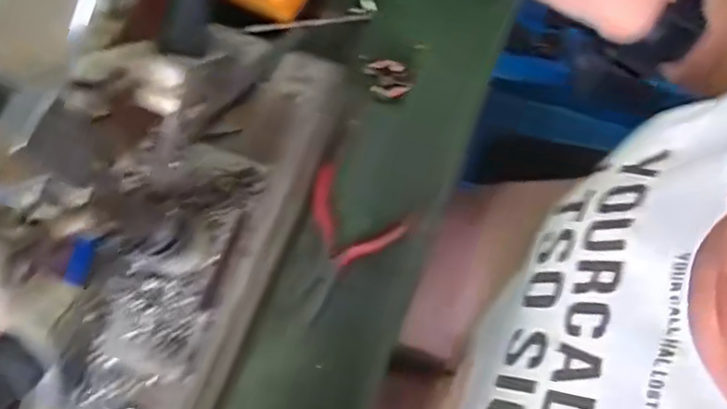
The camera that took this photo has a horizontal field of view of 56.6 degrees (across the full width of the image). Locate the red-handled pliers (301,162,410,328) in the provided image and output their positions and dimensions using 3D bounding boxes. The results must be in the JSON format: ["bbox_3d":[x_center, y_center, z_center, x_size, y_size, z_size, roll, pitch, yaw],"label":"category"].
[{"bbox_3d":[-0.022,0.025,0.435,0.068,0.019,0.086,35,77,11],"label":"red-handled pliers"}]

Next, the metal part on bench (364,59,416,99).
[{"bbox_3d":[0.018,-0.085,0.462,0.032,0.013,0.025,-2,73,1],"label":"metal part on bench"}]

